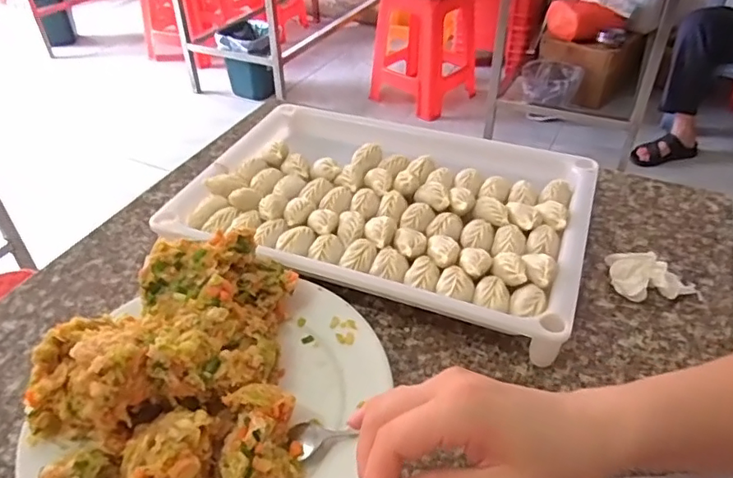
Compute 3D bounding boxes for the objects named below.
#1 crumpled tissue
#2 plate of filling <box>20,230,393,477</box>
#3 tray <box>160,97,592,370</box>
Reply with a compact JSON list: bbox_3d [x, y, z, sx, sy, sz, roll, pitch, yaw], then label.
[{"bbox_3d":[0.255,0.034,0.495,0.079,0.028,0.044,15,42,19],"label":"crumpled tissue"},{"bbox_3d":[-0.101,0.100,0.382,0.209,0.092,0.235,18,43,21],"label":"plate of filling"},{"bbox_3d":[0.019,-0.038,0.568,0.386,0.045,0.268,14,42,17],"label":"tray"}]

